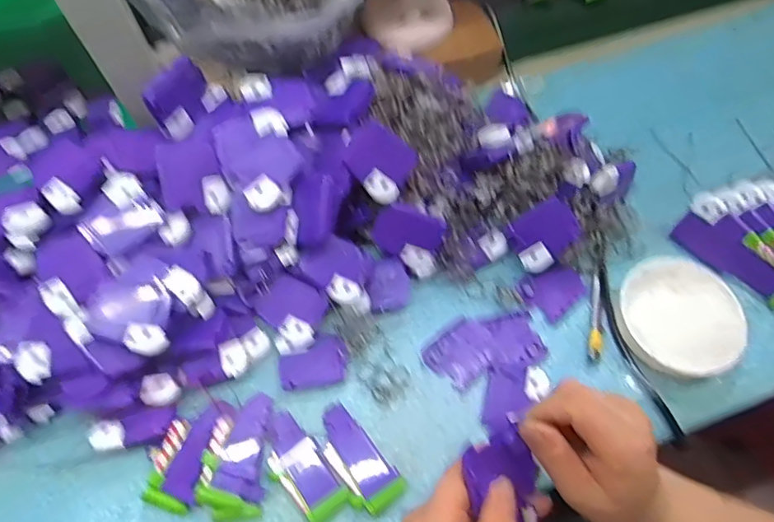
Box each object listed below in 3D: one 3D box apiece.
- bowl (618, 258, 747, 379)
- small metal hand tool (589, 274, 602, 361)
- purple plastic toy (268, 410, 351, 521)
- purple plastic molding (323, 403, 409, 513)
[{"bbox_3d":[0.271,0.050,0.472,0.110,0.024,0.114,37,69,15],"label":"bowl"},{"bbox_3d":[0.196,0.052,0.476,0.011,0.011,0.084,12,65,4],"label":"small metal hand tool"},{"bbox_3d":[-0.072,0.169,0.421,0.038,0.007,0.090,-38,71,-18],"label":"purple plastic toy"},{"bbox_3d":[-0.027,0.164,0.425,0.041,0.008,0.089,-37,71,-17],"label":"purple plastic molding"}]

